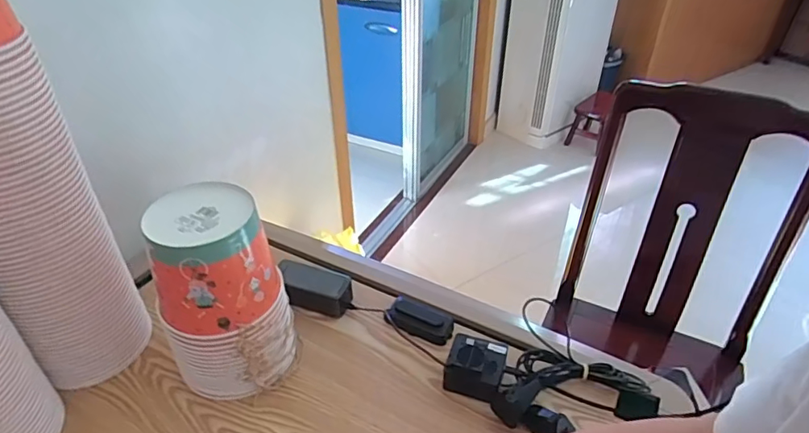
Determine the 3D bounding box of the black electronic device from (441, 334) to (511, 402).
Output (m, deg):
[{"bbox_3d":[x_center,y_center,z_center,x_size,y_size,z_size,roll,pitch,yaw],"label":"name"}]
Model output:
[{"bbox_3d":[0.097,0.212,0.731,0.076,0.061,0.069,13,39,15],"label":"black electronic device"}]

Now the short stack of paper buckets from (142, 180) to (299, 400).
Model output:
[{"bbox_3d":[-0.234,0.106,0.695,0.150,0.260,0.140,-13,40,-18],"label":"short stack of paper buckets"}]

